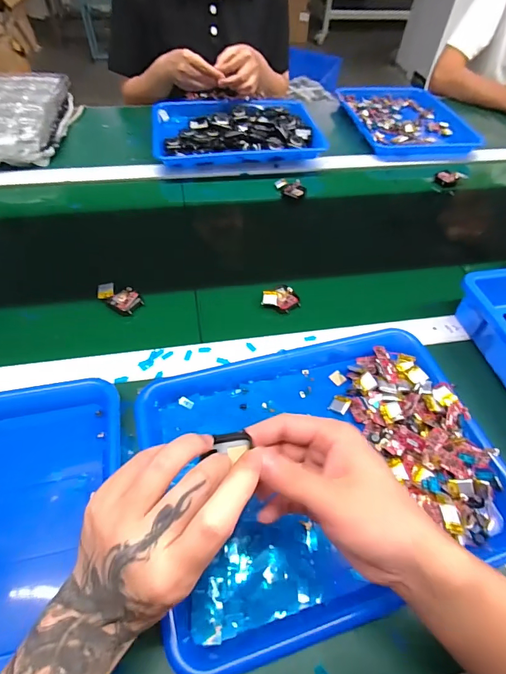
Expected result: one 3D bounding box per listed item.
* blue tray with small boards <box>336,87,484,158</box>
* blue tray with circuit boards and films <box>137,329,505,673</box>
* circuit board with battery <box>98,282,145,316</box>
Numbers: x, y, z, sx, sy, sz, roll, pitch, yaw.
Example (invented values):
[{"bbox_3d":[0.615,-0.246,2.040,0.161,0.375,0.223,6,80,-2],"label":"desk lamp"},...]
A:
[{"bbox_3d":[0.357,-0.522,0.910,0.266,0.048,0.330,-2,54,-5],"label":"blue tray with small boards"},{"bbox_3d":[0.068,0.116,0.365,0.323,0.039,0.253,-13,55,-13],"label":"blue tray with circuit boards and films"},{"bbox_3d":[-0.179,-0.054,0.502,0.059,0.013,0.039,29,57,17],"label":"circuit board with battery"}]

